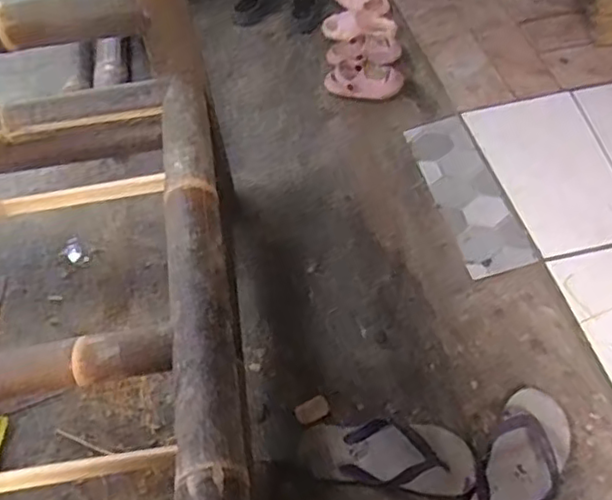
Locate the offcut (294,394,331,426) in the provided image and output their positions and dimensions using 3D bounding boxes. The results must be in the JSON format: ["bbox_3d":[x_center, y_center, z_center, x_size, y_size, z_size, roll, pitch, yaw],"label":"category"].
[{"bbox_3d":[0.011,0.254,1.025,0.054,0.018,0.032,-20,52,-12],"label":"offcut"}]

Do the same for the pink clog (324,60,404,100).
[{"bbox_3d":[0.123,-0.365,1.394,0.168,0.049,0.100,12,53,14],"label":"pink clog"}]

